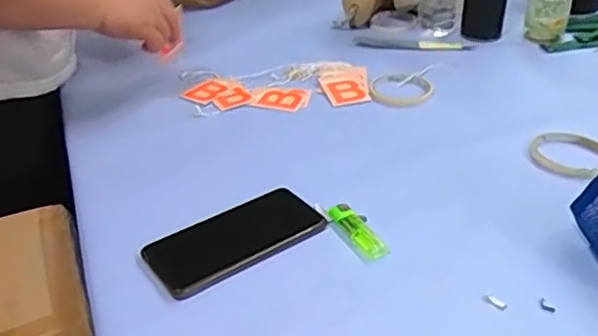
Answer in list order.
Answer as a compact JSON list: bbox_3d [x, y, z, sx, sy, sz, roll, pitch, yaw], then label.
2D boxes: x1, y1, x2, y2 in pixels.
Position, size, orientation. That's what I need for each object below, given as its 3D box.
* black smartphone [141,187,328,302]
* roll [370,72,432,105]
[{"bbox_3d":[-0.059,0.066,0.605,0.172,0.006,0.085,-25,38,-29],"label":"black smartphone"},{"bbox_3d":[0.144,-0.115,0.875,0.086,0.011,0.096,1,33,8],"label":"roll"}]

